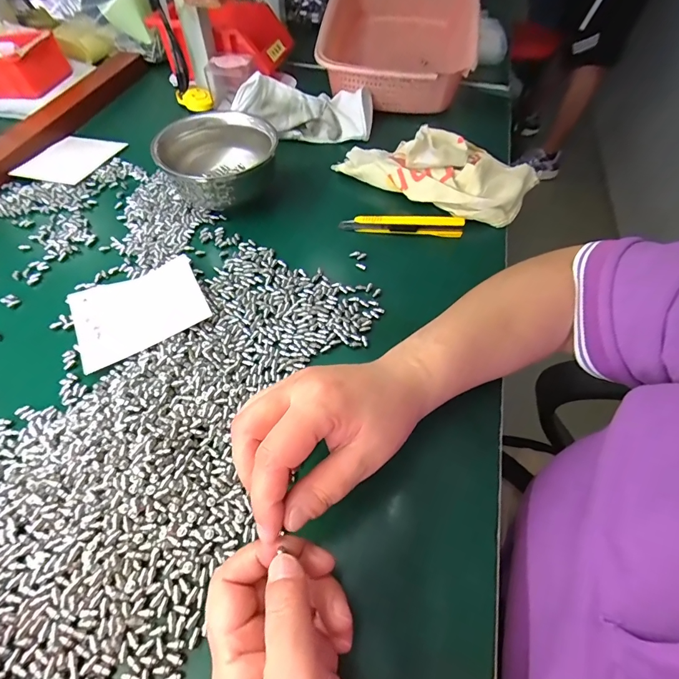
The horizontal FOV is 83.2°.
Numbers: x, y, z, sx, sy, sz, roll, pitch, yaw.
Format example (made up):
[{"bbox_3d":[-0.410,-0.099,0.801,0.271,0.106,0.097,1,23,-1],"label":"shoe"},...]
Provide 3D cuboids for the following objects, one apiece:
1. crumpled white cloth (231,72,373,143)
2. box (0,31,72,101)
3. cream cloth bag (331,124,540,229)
[{"bbox_3d":[-0.045,-0.306,0.512,0.186,0.069,0.076,-6,56,-6],"label":"crumpled white cloth"},{"bbox_3d":[-0.470,-0.387,0.541,0.138,0.058,0.096,11,56,6],"label":"box"},{"bbox_3d":[0.106,-0.200,0.438,0.227,0.062,0.088,20,57,12],"label":"cream cloth bag"}]

